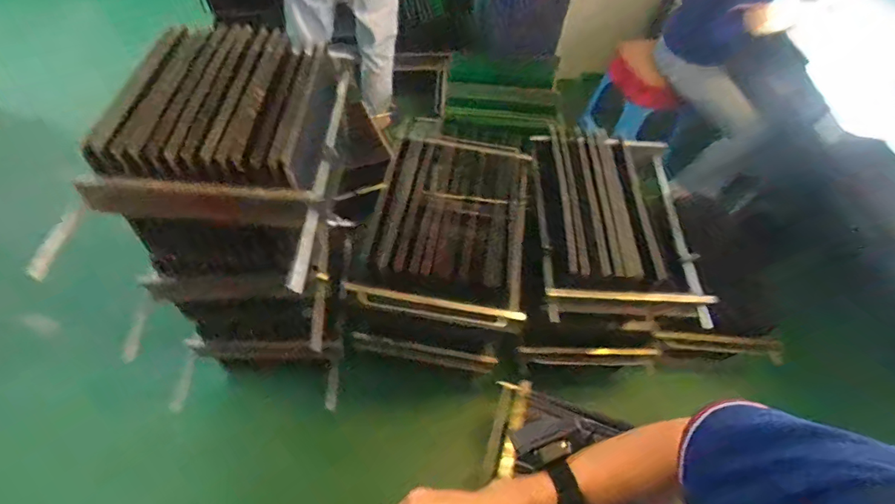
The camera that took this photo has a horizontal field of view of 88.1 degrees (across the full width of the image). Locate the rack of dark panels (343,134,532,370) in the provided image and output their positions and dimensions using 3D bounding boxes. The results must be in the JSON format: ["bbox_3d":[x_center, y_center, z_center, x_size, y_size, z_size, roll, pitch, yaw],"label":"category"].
[{"bbox_3d":[0.028,-0.106,1.215,0.362,0.164,0.576,9,52,4],"label":"rack of dark panels"}]

